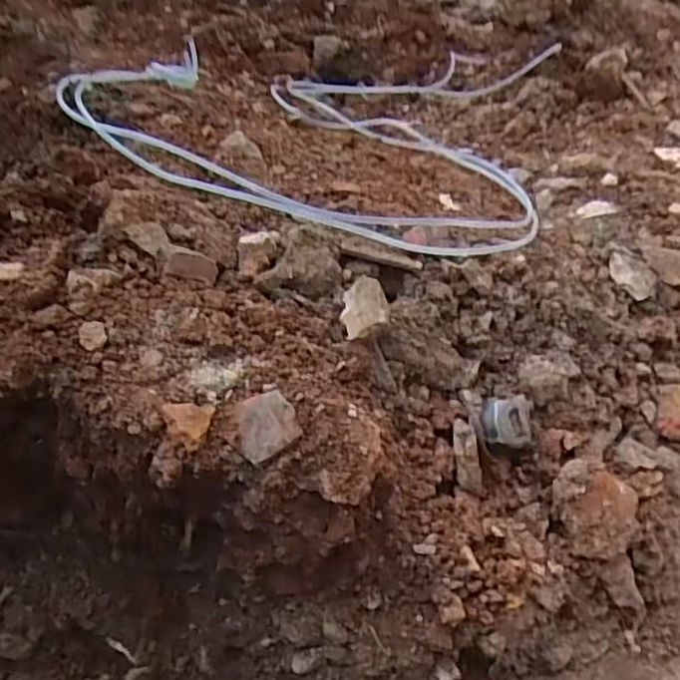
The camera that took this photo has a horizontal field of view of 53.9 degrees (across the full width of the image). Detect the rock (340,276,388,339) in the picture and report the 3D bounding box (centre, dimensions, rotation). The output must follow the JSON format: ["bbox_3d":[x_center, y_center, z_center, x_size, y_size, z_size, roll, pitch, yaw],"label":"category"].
[{"bbox_3d":[0.029,-0.037,0.761,0.054,0.037,0.081,9,37,2],"label":"rock"}]

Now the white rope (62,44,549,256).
[{"bbox_3d":[0.025,-0.474,1.379,0.788,0.152,1.304,16,38,11],"label":"white rope"}]

